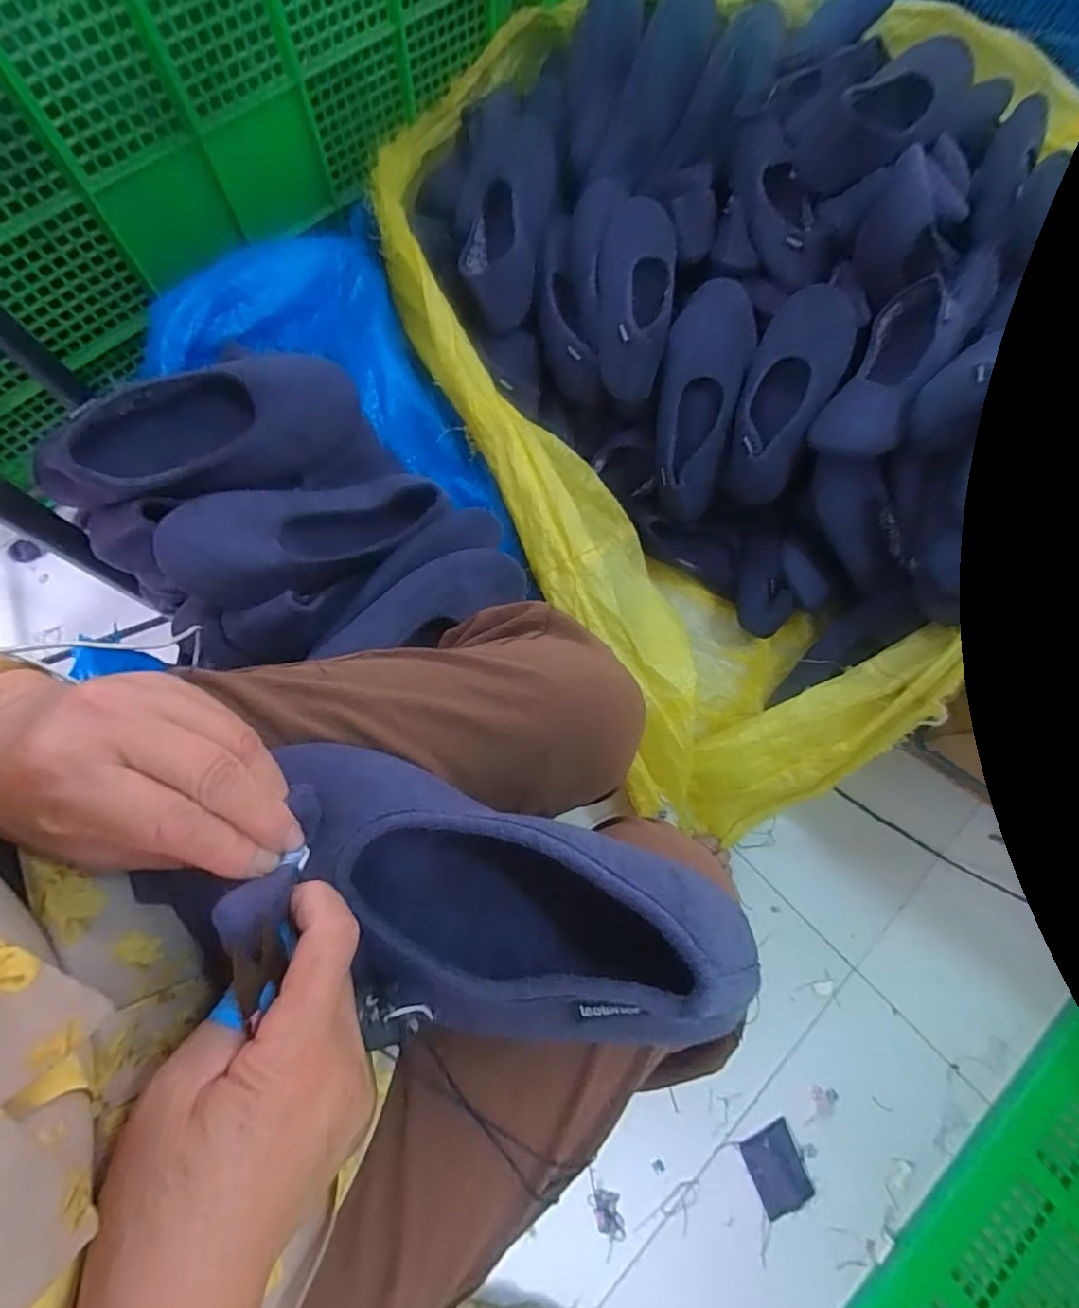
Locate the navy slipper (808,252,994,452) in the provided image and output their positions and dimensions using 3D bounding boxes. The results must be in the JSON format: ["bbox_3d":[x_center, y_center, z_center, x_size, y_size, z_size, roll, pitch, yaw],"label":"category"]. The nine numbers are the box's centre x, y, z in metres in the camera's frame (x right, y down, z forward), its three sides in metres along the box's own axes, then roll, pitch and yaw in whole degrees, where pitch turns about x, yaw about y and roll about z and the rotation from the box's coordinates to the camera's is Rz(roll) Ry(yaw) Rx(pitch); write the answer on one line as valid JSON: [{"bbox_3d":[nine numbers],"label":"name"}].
[{"bbox_3d":[0.424,-0.340,0.682,0.095,0.067,0.248,35,93,8],"label":"navy slipper"}]

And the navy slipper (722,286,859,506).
[{"bbox_3d":[0.305,-0.319,0.700,0.101,0.062,0.260,22,96,4],"label":"navy slipper"}]

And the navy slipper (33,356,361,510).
[{"bbox_3d":[-0.281,-0.187,0.482,0.251,0.069,0.097,-25,76,-23],"label":"navy slipper"}]

